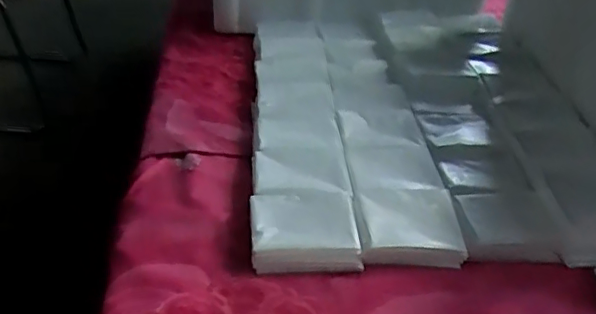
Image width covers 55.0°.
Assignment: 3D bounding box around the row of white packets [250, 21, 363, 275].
[{"bbox_3d":[-0.005,-0.045,0.624,0.096,0.039,0.424,1,35,-6],"label":"row of white packets"}]

